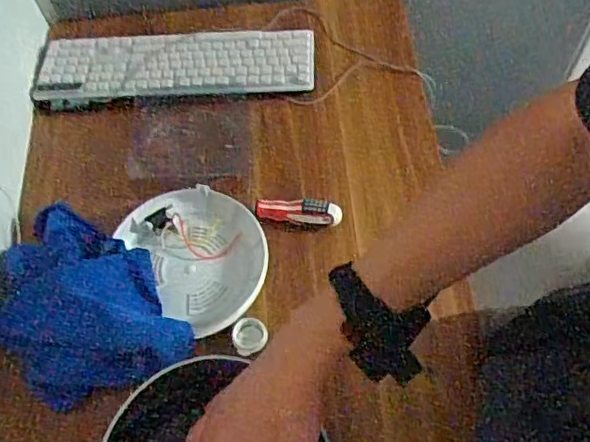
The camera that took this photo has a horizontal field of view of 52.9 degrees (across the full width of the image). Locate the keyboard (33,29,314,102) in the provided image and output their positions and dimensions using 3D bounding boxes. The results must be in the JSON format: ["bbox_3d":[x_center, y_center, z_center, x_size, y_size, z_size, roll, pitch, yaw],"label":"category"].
[{"bbox_3d":[-0.194,-0.255,0.955,0.440,0.033,0.136,1,59,3],"label":"keyboard"}]

